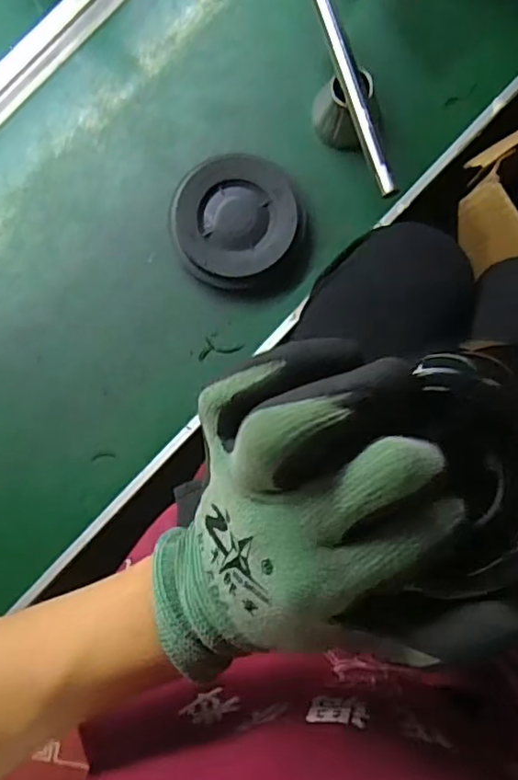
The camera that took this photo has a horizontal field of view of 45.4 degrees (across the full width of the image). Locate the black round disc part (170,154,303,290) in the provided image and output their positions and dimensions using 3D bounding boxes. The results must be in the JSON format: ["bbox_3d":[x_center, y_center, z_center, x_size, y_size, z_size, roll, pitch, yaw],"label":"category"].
[{"bbox_3d":[-0.021,-0.154,0.562,0.111,0.035,0.119,0,86,0],"label":"black round disc part"}]

